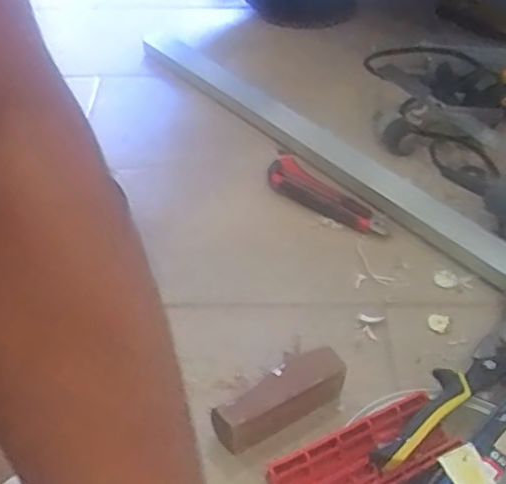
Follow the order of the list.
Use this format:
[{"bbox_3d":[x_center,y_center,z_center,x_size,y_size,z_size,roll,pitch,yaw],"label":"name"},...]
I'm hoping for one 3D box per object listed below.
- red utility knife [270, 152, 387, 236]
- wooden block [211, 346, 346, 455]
[{"bbox_3d":[0.076,-0.043,0.676,0.154,0.028,0.039,35,56,29],"label":"red utility knife"},{"bbox_3d":[0.019,0.123,0.483,0.113,0.046,0.032,-27,52,-23],"label":"wooden block"}]

